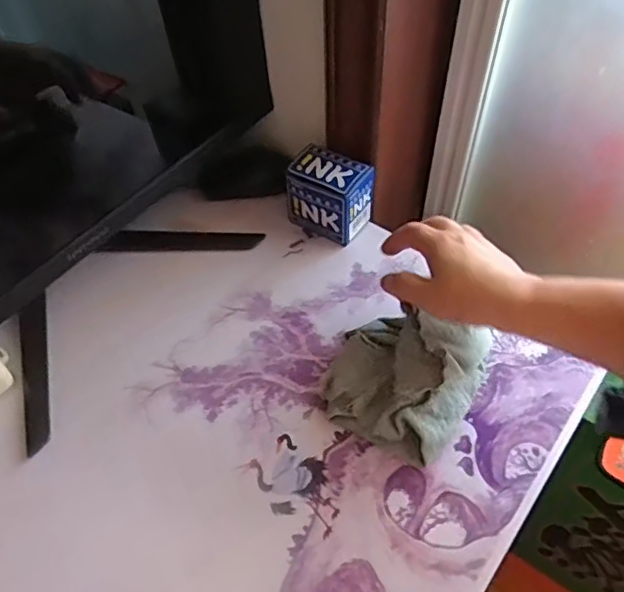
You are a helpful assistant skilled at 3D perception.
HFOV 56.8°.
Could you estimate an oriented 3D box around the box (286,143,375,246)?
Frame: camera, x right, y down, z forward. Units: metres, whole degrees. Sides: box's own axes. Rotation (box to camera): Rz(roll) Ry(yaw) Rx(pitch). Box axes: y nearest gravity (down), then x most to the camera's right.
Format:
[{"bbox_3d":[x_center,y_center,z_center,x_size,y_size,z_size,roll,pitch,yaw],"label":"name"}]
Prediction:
[{"bbox_3d":[0.018,-0.101,0.581,0.073,0.076,0.052,28,58,21],"label":"box"}]

